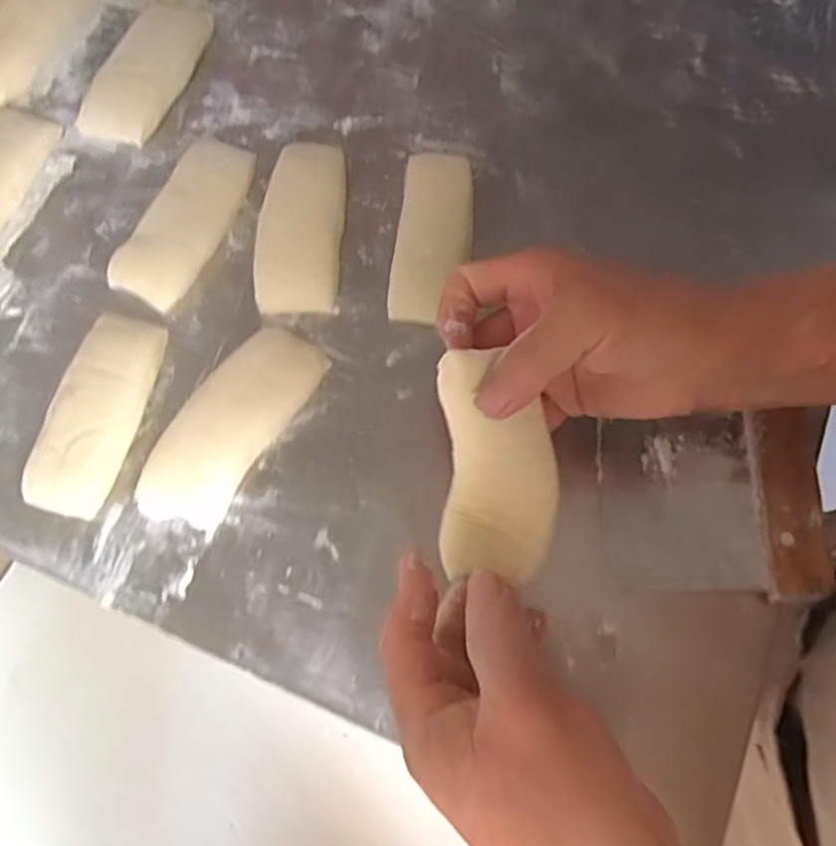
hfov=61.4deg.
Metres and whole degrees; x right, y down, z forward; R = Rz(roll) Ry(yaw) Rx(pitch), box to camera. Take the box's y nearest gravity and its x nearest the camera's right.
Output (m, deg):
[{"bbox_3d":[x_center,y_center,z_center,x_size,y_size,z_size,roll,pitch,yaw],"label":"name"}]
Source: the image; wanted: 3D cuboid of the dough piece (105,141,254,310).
[{"bbox_3d":[-0.141,-0.126,0.435,0.047,0.019,0.116,27,72,10],"label":"dough piece"}]

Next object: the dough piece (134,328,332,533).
[{"bbox_3d":[-0.102,0.001,0.387,0.048,0.017,0.122,31,73,11],"label":"dough piece"}]

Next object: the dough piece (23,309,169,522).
[{"bbox_3d":[-0.176,-0.007,0.389,0.046,0.022,0.115,15,70,6],"label":"dough piece"}]

